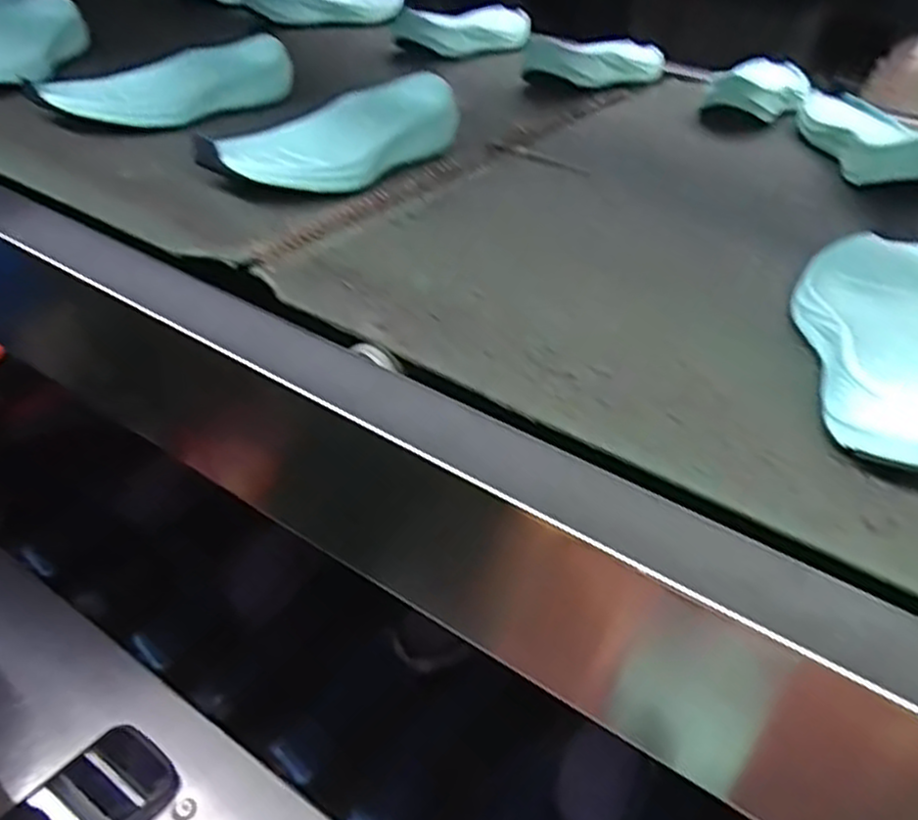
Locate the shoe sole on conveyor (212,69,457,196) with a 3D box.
[{"bbox_3d":[-0.085,-0.198,0.567,0.071,0.048,0.201,29,45,30],"label":"shoe sole on conveyor"}]

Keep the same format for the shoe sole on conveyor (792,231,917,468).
[{"bbox_3d":[0.222,-0.039,0.398,0.082,0.035,0.217,13,39,13],"label":"shoe sole on conveyor"}]

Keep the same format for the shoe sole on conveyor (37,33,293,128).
[{"bbox_3d":[-0.239,-0.270,0.653,0.082,0.042,0.219,29,45,30],"label":"shoe sole on conveyor"}]

